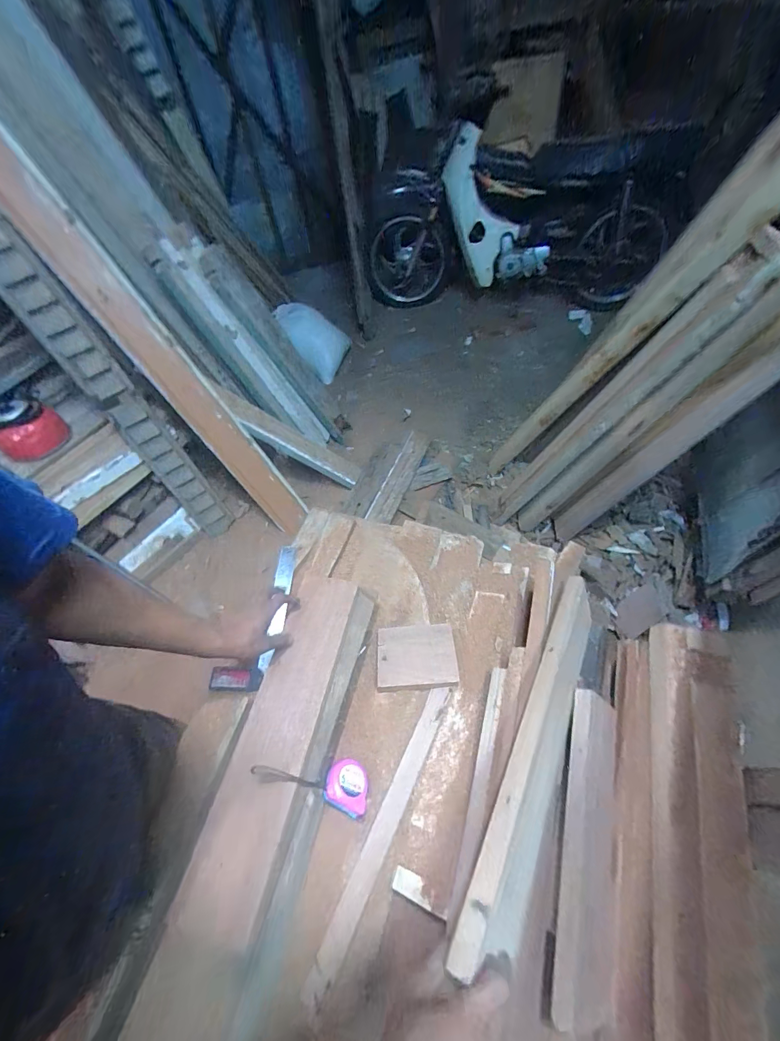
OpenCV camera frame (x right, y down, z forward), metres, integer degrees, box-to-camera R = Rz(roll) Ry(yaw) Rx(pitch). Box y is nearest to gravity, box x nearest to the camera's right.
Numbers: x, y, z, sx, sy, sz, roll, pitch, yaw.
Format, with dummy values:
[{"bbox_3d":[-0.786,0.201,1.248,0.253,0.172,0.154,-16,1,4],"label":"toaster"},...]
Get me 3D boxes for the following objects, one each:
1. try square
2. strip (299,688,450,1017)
[{"bbox_3d":[-0.271,0.191,0.799,0.105,0.017,0.311,2,55,7],"label":"try square"},{"bbox_3d":[-0.006,0.457,0.582,0.036,0.022,0.413,21,61,18],"label":"strip"}]

